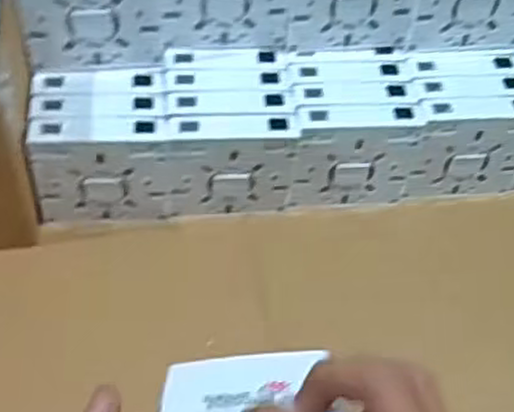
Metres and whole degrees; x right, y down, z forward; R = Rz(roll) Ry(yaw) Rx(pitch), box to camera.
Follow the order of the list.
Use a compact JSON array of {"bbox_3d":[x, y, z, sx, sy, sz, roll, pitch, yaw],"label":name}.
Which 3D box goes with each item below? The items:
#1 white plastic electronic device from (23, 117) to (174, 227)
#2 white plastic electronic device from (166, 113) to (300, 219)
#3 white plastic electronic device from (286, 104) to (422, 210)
[{"bbox_3d":[-0.104,-0.022,0.498,0.089,0.084,0.021,0,49,-4],"label":"white plastic electronic device"},{"bbox_3d":[-0.018,-0.025,0.510,0.086,0.084,0.020,-4,50,-8],"label":"white plastic electronic device"},{"bbox_3d":[0.066,-0.032,0.526,0.084,0.086,0.021,-5,50,-9],"label":"white plastic electronic device"}]

